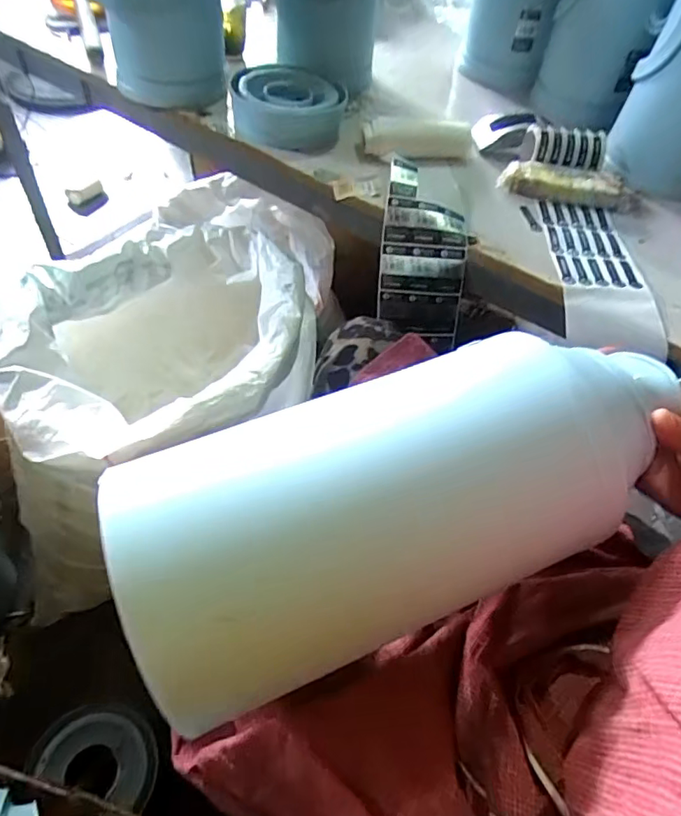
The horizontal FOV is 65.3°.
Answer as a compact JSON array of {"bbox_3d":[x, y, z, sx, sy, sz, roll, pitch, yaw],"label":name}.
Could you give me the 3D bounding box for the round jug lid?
[{"bbox_3d":[-0.070,-0.411,0.718,0.145,0.057,0.144,3,51,-4],"label":"round jug lid"}]

